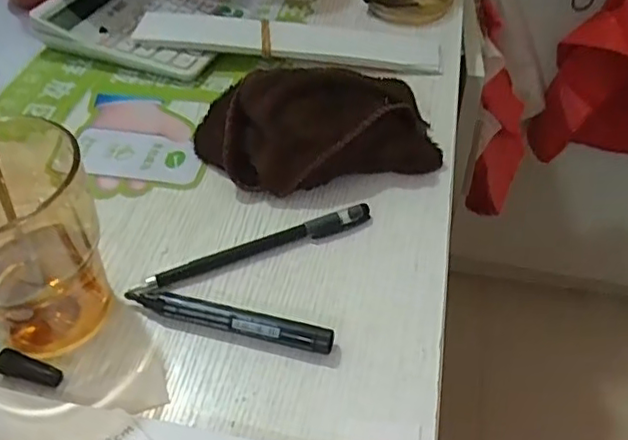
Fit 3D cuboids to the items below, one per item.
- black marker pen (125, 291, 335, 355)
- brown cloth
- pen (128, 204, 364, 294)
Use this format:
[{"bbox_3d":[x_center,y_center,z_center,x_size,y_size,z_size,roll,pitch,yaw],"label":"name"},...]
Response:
[{"bbox_3d":[-0.048,0.055,0.338,0.118,0.014,0.012,11,46,11],"label":"black marker pen"},{"bbox_3d":[0.001,-0.073,0.434,0.165,0.062,0.089,-9,46,-9],"label":"brown cloth"},{"bbox_3d":[-0.034,0.017,0.376,0.149,0.011,0.013,-18,48,-17],"label":"pen"}]

